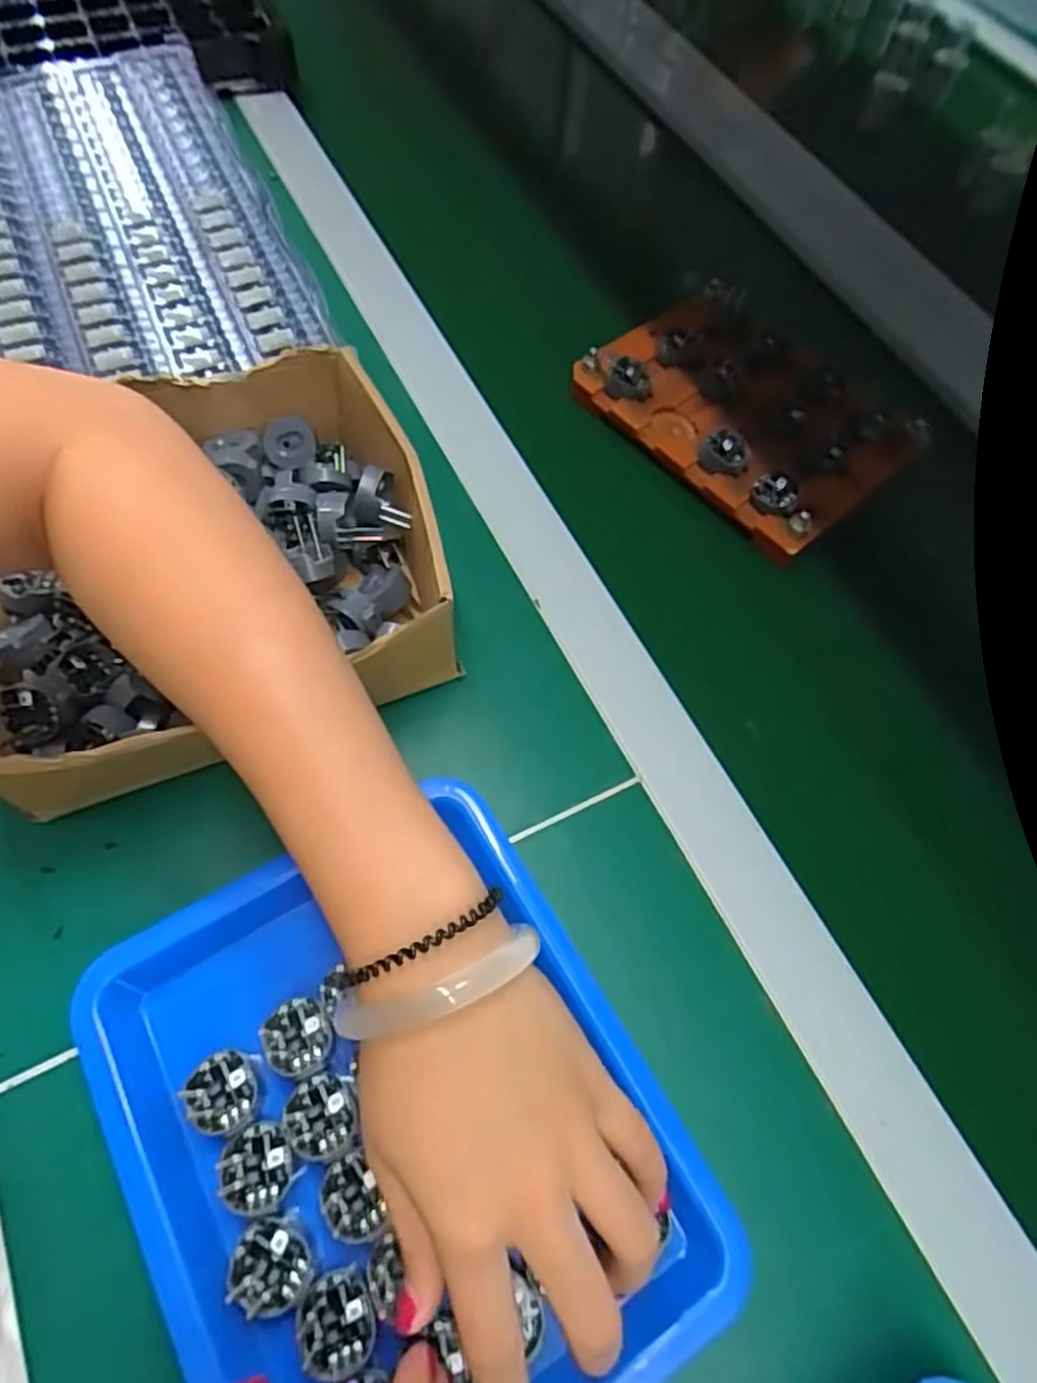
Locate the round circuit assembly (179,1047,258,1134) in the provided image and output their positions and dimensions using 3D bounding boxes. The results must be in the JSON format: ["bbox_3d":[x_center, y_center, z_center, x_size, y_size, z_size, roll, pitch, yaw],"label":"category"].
[{"bbox_3d":[-0.112,0.150,0.275,0.026,0.004,0.026,2,62,-4],"label":"round circuit assembly"}]

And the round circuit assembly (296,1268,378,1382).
[{"bbox_3d":[-0.061,0.213,0.246,0.025,0.004,0.028,-8,63,-10],"label":"round circuit assembly"}]

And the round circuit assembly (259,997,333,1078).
[{"bbox_3d":[-0.086,0.134,0.285,0.026,0.004,0.027,2,62,-4],"label":"round circuit assembly"}]

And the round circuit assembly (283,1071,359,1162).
[{"bbox_3d":[-0.074,0.158,0.273,0.025,0.004,0.028,-4,63,-8],"label":"round circuit assembly"}]

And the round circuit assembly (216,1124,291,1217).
[{"bbox_3d":[-0.095,0.172,0.265,0.026,0.004,0.027,2,62,-4],"label":"round circuit assembly"}]

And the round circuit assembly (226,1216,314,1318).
[{"bbox_3d":[-0.086,0.198,0.252,0.027,0.004,0.026,2,62,-4],"label":"round circuit assembly"}]

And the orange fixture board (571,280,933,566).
[{"bbox_3d":[0.151,-0.188,0.469,0.157,0.033,0.184,-38,72,-22],"label":"orange fixture board"}]

